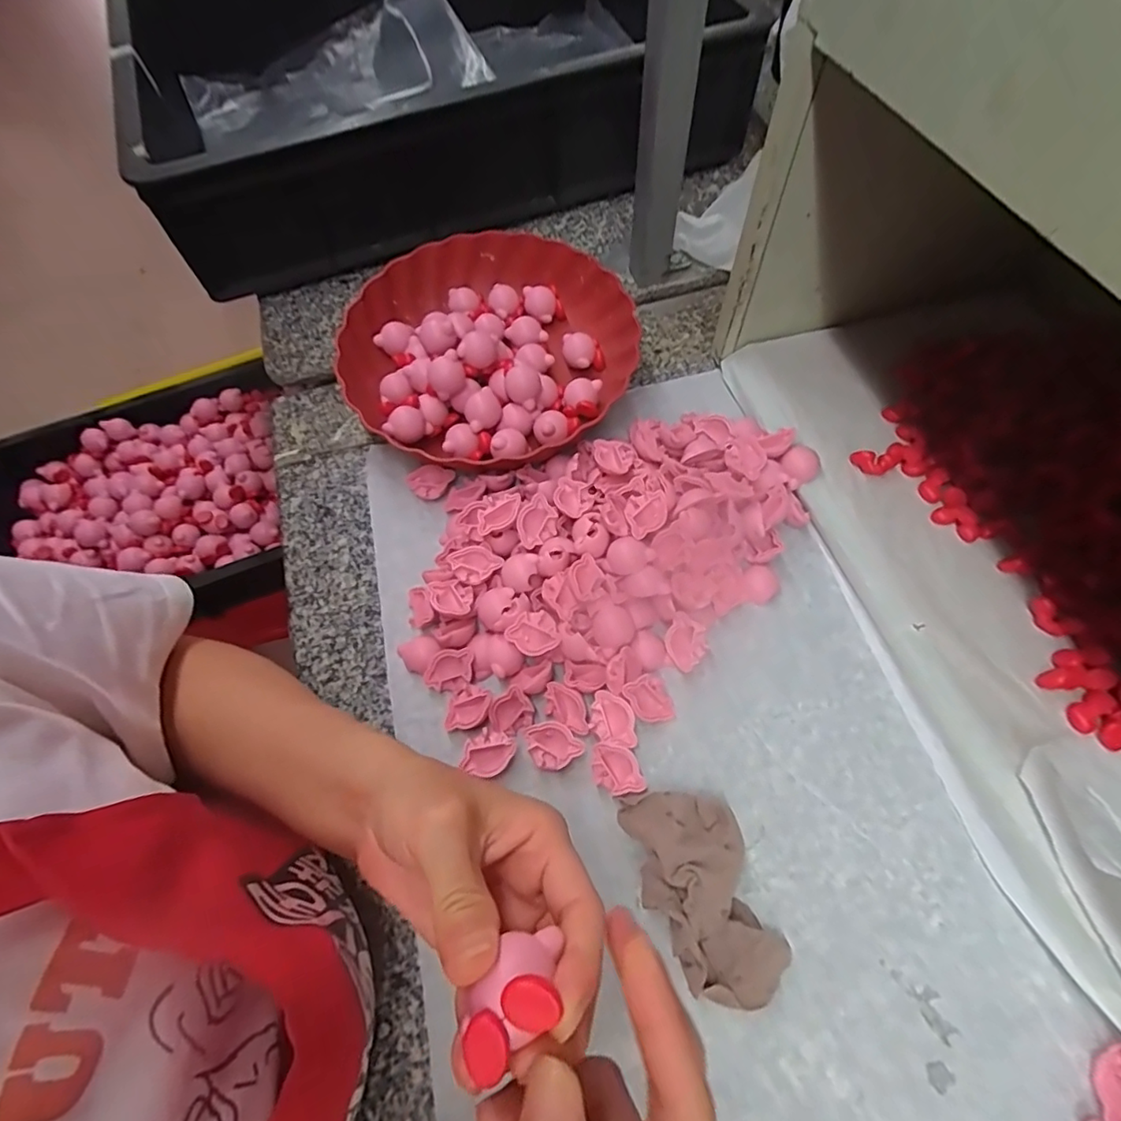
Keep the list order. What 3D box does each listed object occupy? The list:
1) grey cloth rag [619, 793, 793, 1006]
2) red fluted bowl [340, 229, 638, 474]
[{"bbox_3d":[0.080,0.185,0.313,0.061,0.023,0.108,-19,64,-6],"label":"grey cloth rag"},{"bbox_3d":[-0.061,-0.183,0.482,0.230,0.057,0.233,-1,64,3],"label":"red fluted bowl"}]

